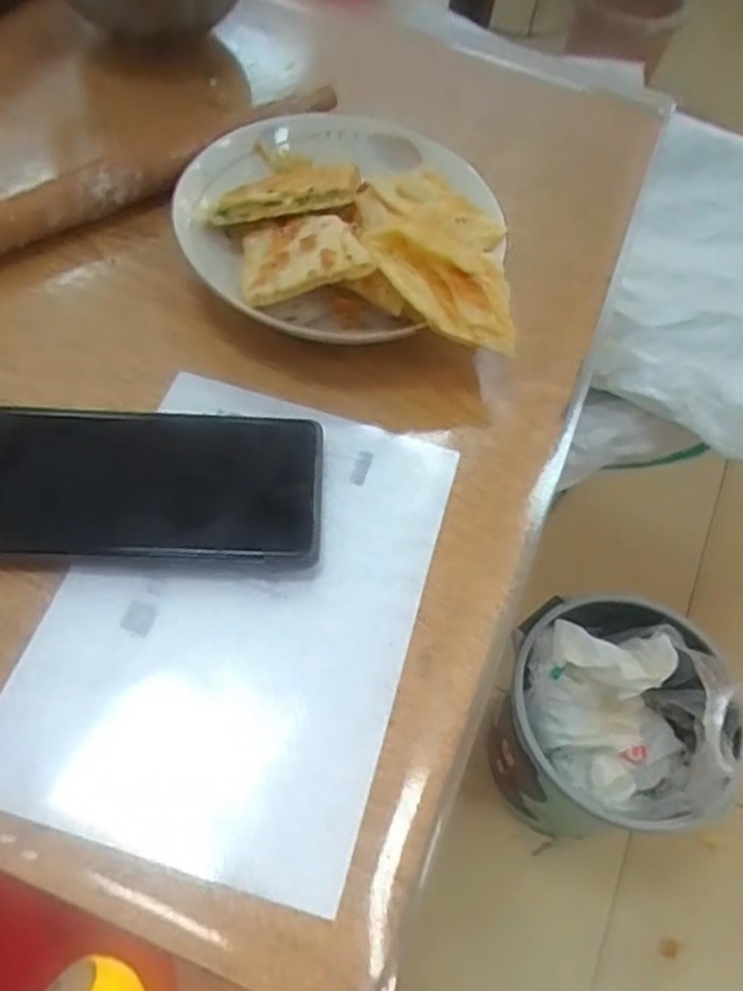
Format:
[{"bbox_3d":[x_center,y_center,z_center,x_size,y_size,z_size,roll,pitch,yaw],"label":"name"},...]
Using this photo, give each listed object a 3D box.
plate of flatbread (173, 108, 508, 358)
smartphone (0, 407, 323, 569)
[{"bbox_3d":[-0.017,-0.146,0.411,0.168,0.049,0.176,3,59,-4],"label":"plate of flatbread"},{"bbox_3d":[-0.106,-0.006,0.331,0.164,0.016,0.075,1,59,-6],"label":"smartphone"}]

